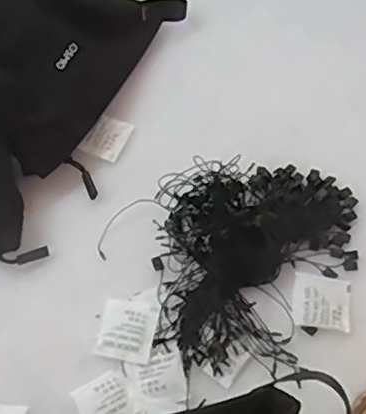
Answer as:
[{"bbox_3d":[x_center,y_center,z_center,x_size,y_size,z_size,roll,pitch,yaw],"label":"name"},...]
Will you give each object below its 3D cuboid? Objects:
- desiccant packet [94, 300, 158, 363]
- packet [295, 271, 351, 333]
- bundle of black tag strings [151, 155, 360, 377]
[{"bbox_3d":[-0.039,0.086,0.428,0.038,0.004,0.042,10,64,4],"label":"desiccant packet"},{"bbox_3d":[0.100,0.067,0.438,0.040,0.004,0.039,8,64,3],"label":"packet"},{"bbox_3d":[0.056,0.034,0.442,0.144,0.033,0.156,0,64,-1],"label":"bundle of black tag strings"}]

